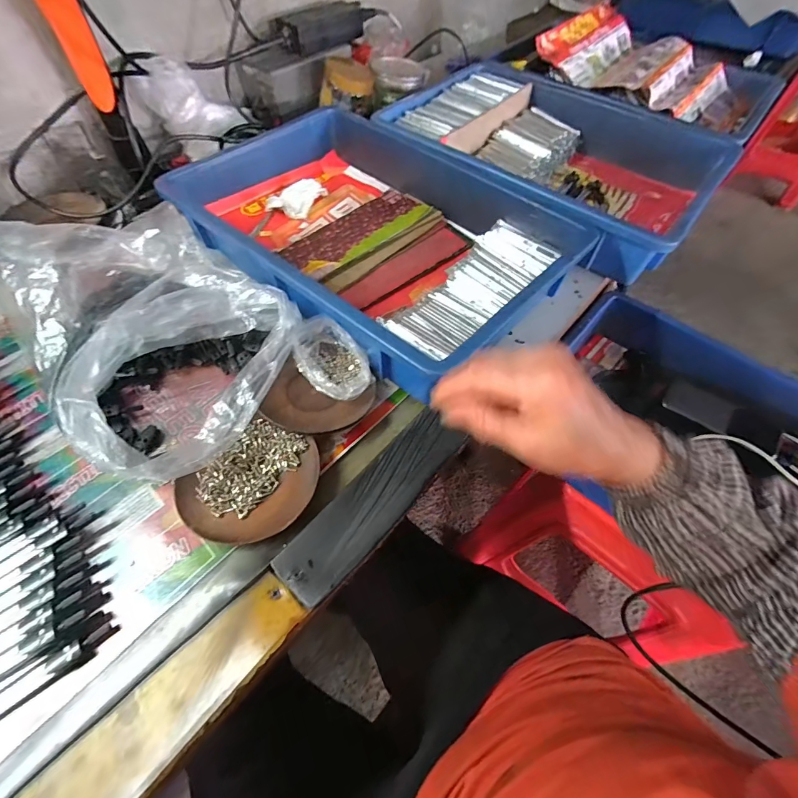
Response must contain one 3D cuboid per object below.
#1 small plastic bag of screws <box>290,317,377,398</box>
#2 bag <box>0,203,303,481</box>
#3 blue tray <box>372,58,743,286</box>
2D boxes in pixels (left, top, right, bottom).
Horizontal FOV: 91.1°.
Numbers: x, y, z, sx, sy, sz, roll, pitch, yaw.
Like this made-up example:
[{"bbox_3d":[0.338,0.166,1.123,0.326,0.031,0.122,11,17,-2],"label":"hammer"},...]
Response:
[{"bbox_3d":[-0.065,-0.038,0.376,0.057,0.036,0.091,-39,66,-22],"label":"small plastic bag of screws"},{"bbox_3d":[-0.244,-0.080,0.376,0.313,0.073,0.209,39,65,21],"label":"bag"},{"bbox_3d":[0.228,-0.374,0.592,0.439,0.099,0.364,36,64,19],"label":"blue tray"}]

